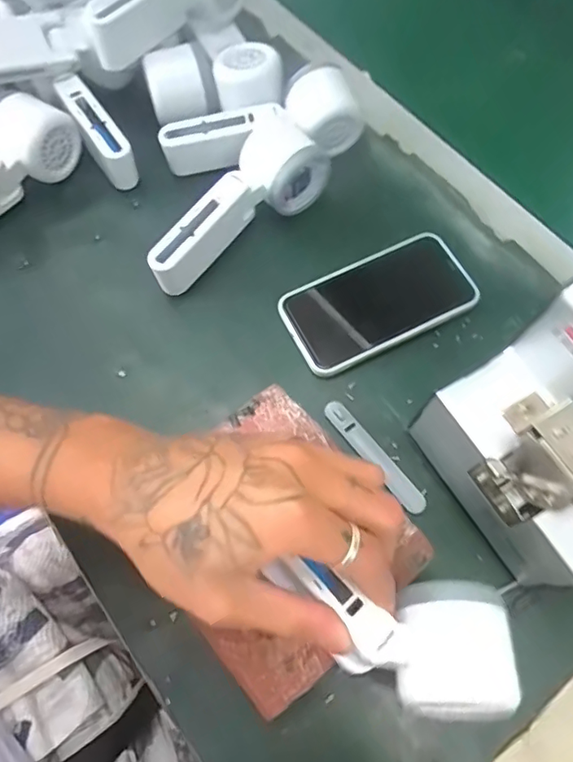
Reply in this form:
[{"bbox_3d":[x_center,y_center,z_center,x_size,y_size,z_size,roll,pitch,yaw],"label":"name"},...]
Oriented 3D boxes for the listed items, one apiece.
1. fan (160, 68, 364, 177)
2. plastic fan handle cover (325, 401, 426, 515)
[{"bbox_3d":[-0.019,-0.210,0.445,0.168,0.044,0.051,-17,68,-8],"label":"fan"},{"bbox_3d":[0.061,0.052,0.369,0.017,0.009,0.093,-36,71,-14],"label":"plastic fan handle cover"}]

